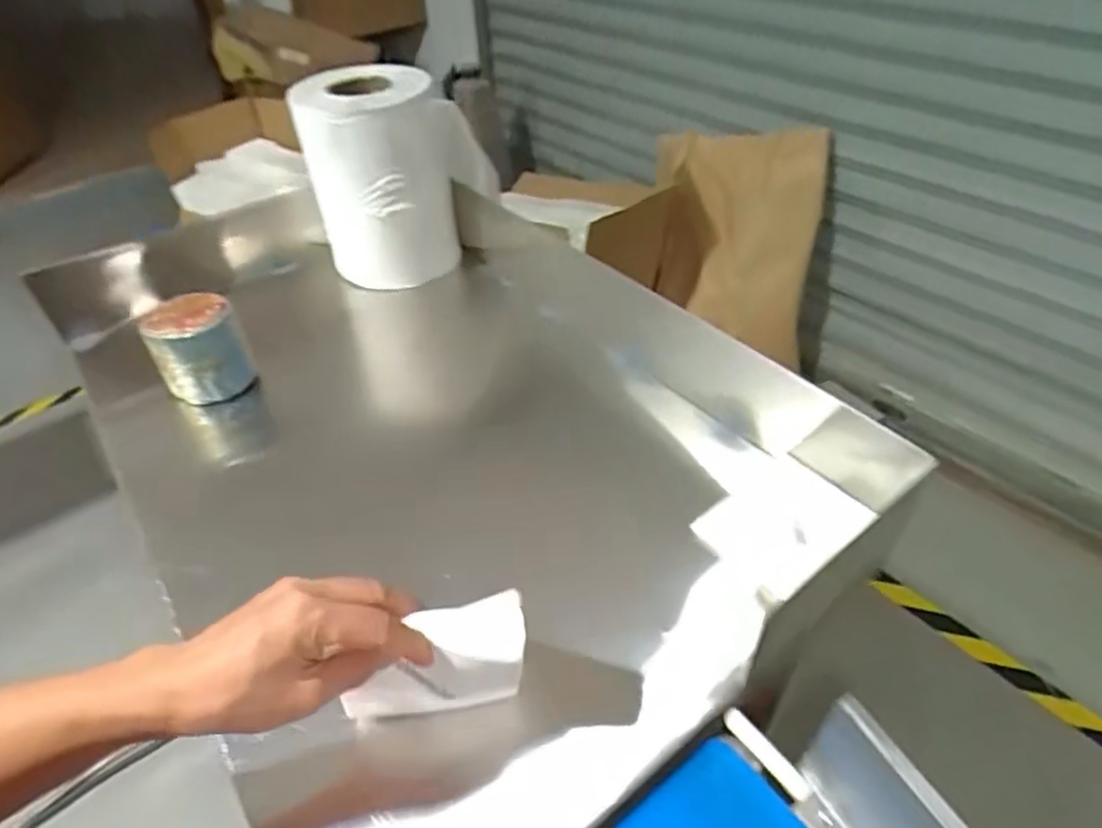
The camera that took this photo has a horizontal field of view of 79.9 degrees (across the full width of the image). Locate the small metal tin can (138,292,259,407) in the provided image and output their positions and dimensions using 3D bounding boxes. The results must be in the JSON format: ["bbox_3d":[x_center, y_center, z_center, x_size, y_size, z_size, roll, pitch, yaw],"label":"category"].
[{"bbox_3d":[-0.374,-0.068,0.699,0.085,0.094,0.086,-28,48,-24],"label":"small metal tin can"}]

